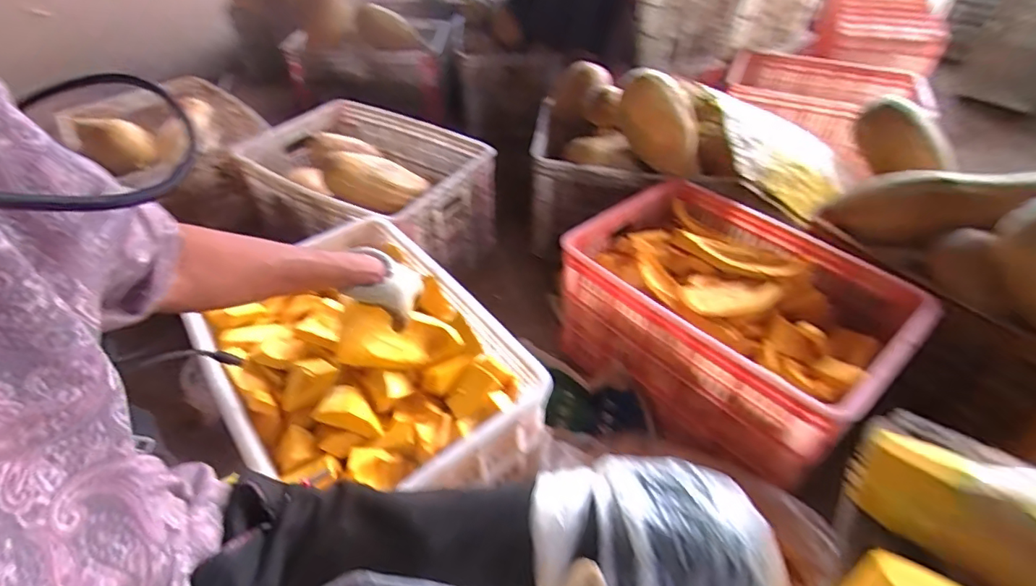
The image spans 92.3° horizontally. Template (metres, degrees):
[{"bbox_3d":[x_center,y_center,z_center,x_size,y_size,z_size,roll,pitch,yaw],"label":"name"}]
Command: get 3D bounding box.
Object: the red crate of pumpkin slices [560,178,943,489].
[{"bbox_3d":[0.354,0.043,0.905,0.522,0.252,0.385,33,53,29],"label":"red crate of pumpkin slices"}]

